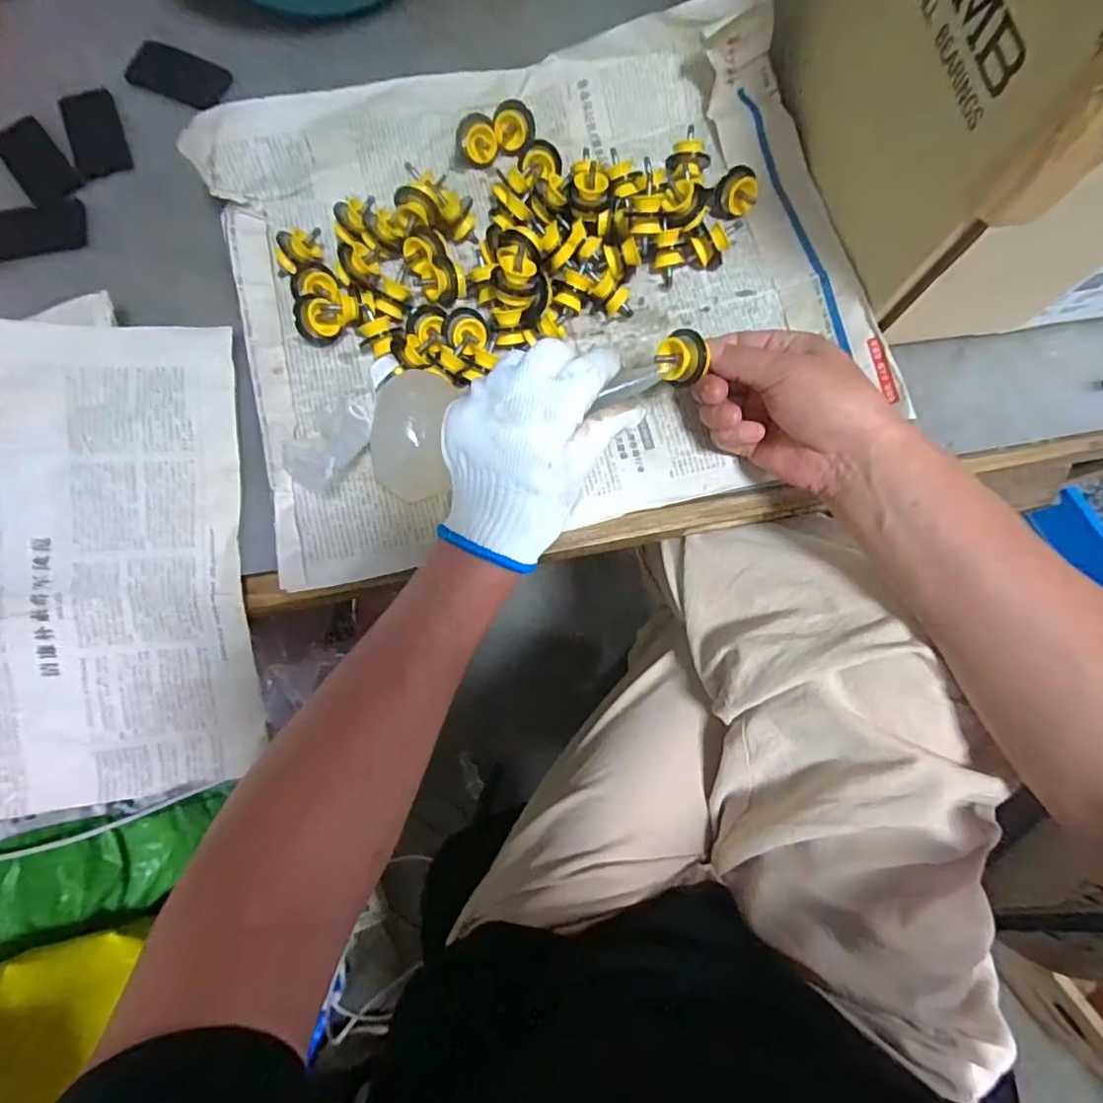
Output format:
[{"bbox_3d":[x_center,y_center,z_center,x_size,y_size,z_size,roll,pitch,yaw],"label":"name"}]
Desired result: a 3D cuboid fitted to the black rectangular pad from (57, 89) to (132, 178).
[{"bbox_3d":[-0.372,-0.341,0.455,0.044,0.004,0.075,-18,85,-2],"label":"black rectangular pad"}]

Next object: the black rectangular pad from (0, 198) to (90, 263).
[{"bbox_3d":[-0.408,-0.252,0.437,0.084,0.005,0.046,-14,79,-3],"label":"black rectangular pad"}]

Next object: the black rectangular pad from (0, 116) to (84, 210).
[{"bbox_3d":[-0.419,-0.316,0.450,0.043,0.005,0.084,-38,81,-7],"label":"black rectangular pad"}]

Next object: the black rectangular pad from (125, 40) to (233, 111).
[{"bbox_3d":[-0.313,-0.401,0.468,0.090,0.004,0.050,24,80,4],"label":"black rectangular pad"}]

